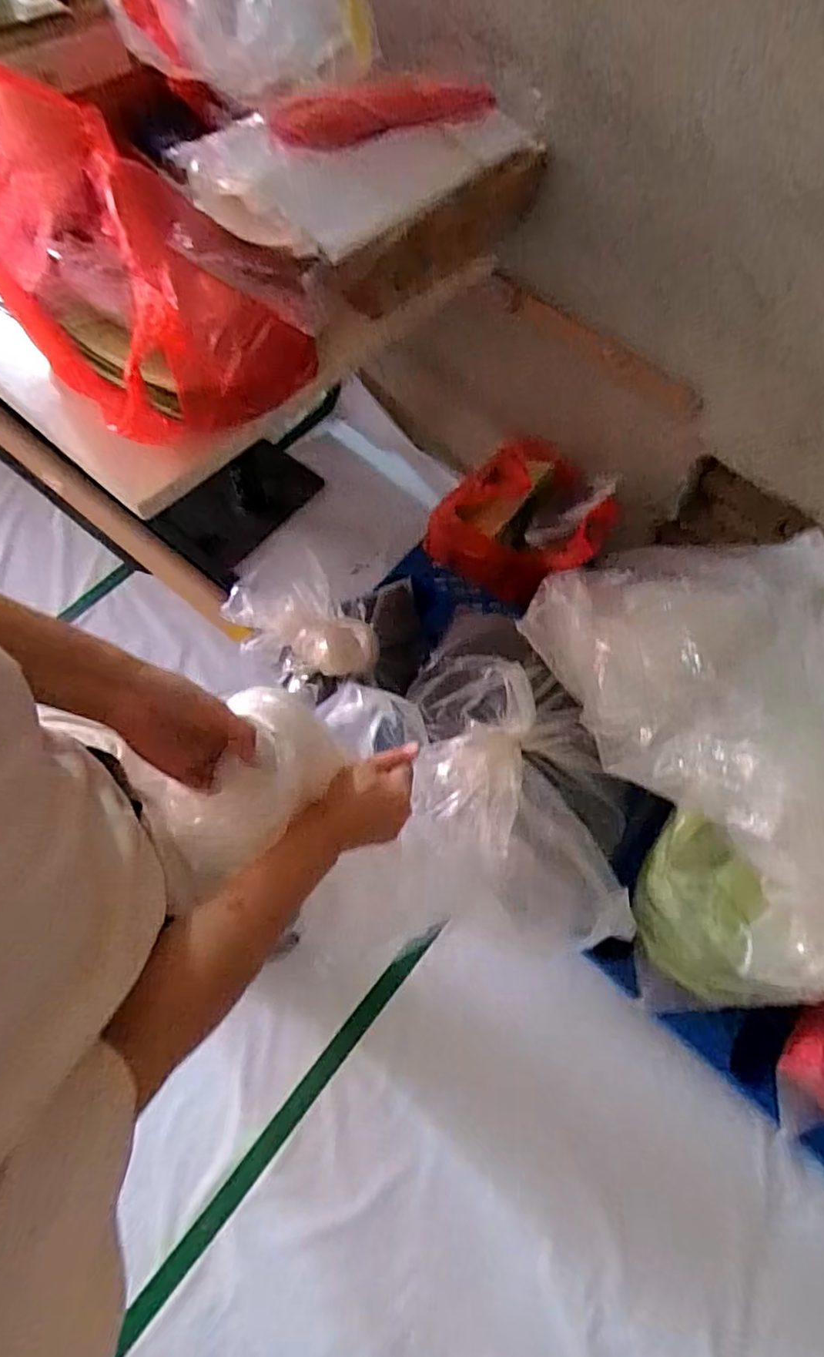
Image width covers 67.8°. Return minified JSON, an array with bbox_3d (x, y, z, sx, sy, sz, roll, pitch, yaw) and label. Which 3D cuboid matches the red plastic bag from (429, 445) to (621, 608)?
[{"bbox_3d":[0.236,-0.353,1.342,0.351,0.278,0.250,42,69,12],"label":"red plastic bag"}]

